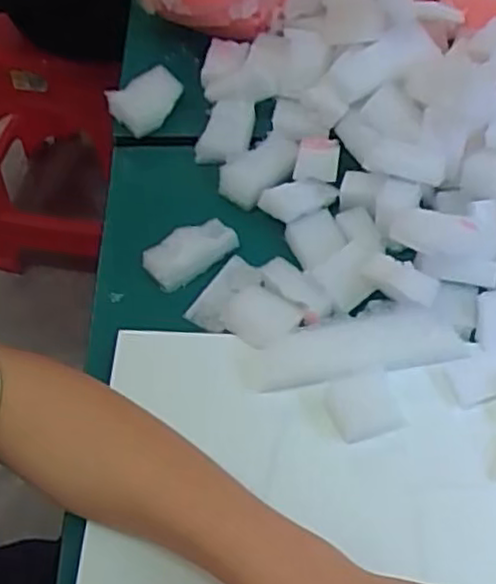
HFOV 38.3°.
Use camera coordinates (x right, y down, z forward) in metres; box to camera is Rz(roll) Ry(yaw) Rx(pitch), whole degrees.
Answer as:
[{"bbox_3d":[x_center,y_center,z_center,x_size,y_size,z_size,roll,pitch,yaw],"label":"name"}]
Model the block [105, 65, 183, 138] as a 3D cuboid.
[{"bbox_3d":[-0.076,-0.146,0.548,0.055,0.031,0.029,-34,60,-20],"label":"block"}]

